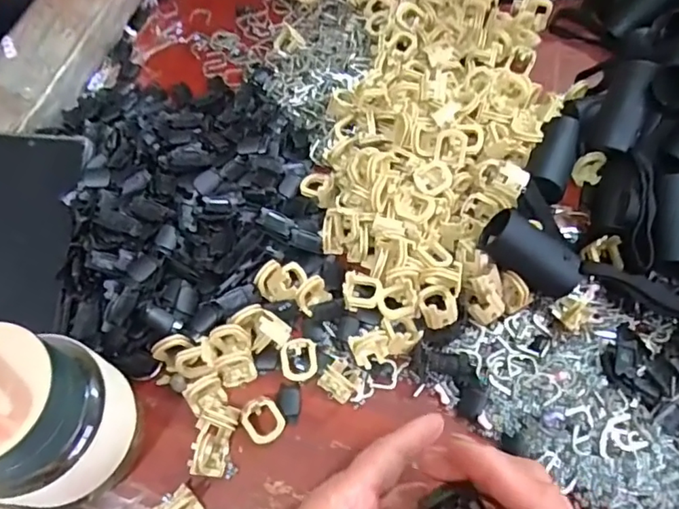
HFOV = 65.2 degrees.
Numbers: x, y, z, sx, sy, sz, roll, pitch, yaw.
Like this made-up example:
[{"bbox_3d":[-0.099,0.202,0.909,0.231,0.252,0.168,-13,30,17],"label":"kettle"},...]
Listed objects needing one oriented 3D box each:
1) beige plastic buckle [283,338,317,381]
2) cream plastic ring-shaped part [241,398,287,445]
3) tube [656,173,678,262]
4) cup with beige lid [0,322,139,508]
[{"bbox_3d":[-0.024,0.064,0.323,0.021,0.004,0.027,-6,92,-14],"label":"beige plastic buckle"},{"bbox_3d":[-0.044,0.096,0.309,0.025,0.006,0.025,-35,99,-26],"label":"cream plastic ring-shaped part"},{"bbox_3d":[0.217,-0.024,0.341,0.021,0.018,0.061,6,75,4],"label":"tube"},{"bbox_3d":[-0.142,0.076,0.242,0.060,0.121,0.065,-1,63,1],"label":"cup with beige lid"}]

